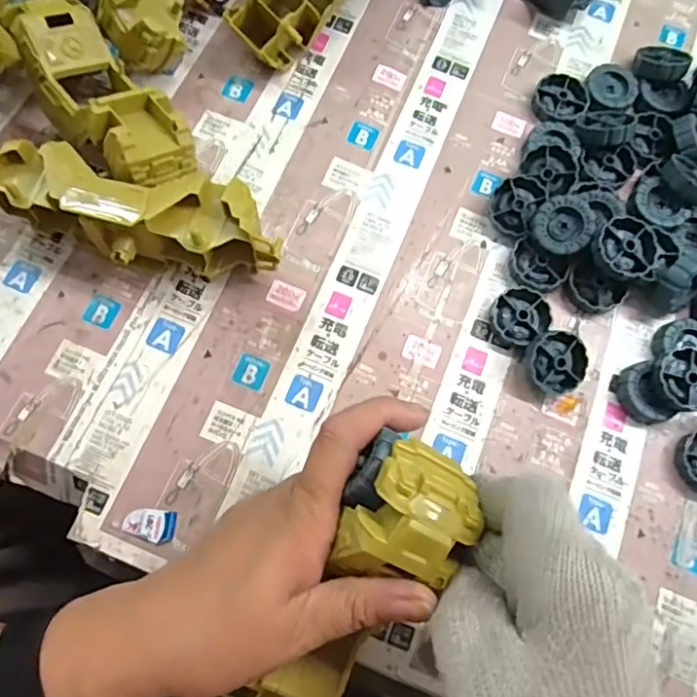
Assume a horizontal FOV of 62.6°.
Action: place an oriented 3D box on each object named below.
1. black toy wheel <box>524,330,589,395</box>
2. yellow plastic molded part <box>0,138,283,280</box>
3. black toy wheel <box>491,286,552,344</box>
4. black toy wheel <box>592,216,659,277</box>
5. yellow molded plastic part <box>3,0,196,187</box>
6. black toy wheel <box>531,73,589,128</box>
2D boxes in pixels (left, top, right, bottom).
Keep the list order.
[{"bbox_3d":[0.130,0.008,0.364,0.042,0.014,0.038,29,89,-10],"label":"black toy wheel"},{"bbox_3d":[-0.129,-0.080,0.357,0.172,0.062,0.052,9,73,1],"label":"yellow plastic molded part"},{"bbox_3d":[0.113,-0.022,0.377,0.038,0.012,0.036,0,73,-2],"label":"black toy wheel"},{"bbox_3d":[0.175,-0.063,0.363,0.037,0.013,0.040,0,73,-2],"label":"black toy wheel"},{"bbox_3d":[-0.161,-0.163,0.366,0.059,0.042,0.152,-35,78,-25],"label":"yellow molded plastic part"},{"bbox_3d":[0.156,-0.182,0.424,0.038,0.012,0.045,30,74,7],"label":"black toy wheel"}]

